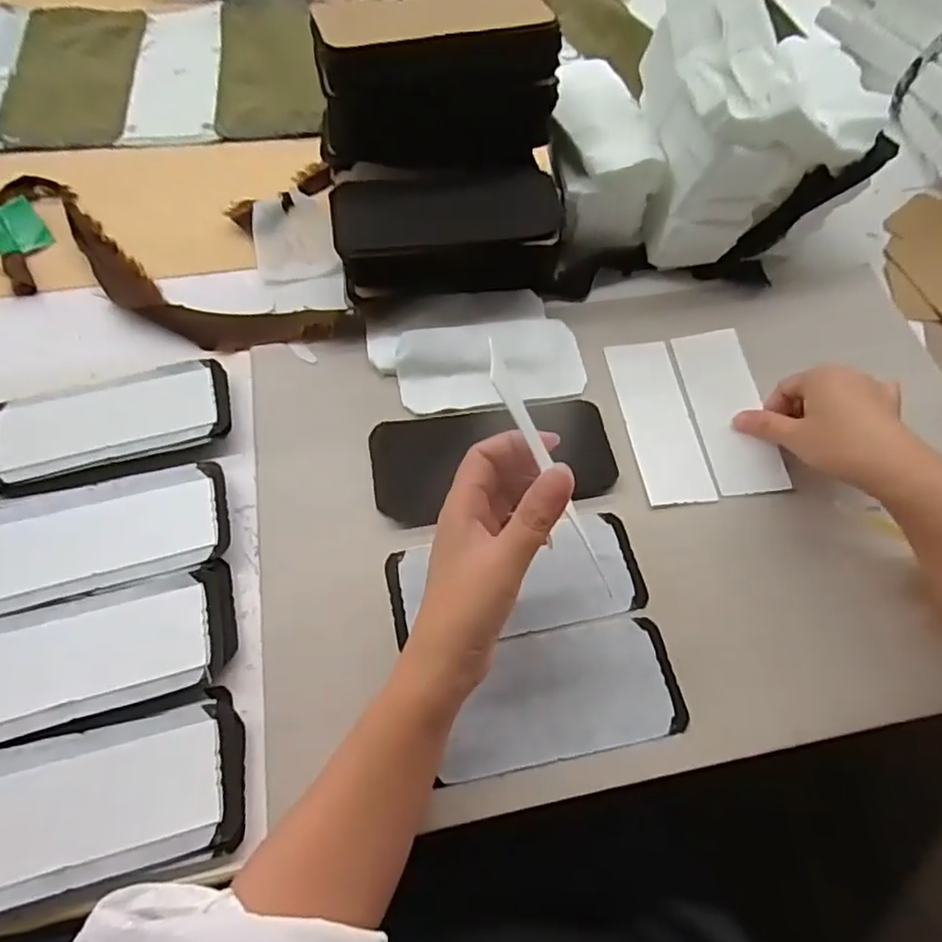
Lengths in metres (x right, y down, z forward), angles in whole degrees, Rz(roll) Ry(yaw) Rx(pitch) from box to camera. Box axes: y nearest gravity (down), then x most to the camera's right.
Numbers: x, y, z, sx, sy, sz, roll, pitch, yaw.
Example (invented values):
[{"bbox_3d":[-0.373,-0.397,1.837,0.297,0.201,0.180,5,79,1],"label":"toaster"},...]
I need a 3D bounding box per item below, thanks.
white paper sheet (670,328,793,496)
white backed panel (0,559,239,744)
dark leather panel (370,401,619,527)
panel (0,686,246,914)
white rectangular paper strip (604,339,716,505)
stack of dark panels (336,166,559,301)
[{"bbox_3d":[0.199,-0.049,0.472,0.052,0.004,0.143,-8,63,3],"label":"white paper sheet"},{"bbox_3d":[-0.231,0.111,0.368,0.172,0.022,0.074,-14,64,-9],"label":"white backed panel"},{"bbox_3d":[0.017,-0.009,0.450,0.175,0.008,0.080,-9,68,-4],"label":"dark leather panel"},{"bbox_3d":[-0.208,0.176,0.324,0.164,0.011,0.080,-11,64,-8],"label":"panel"},{"bbox_3d":[0.146,-0.040,0.476,0.052,0.004,0.144,-6,63,-5],"label":"white rectangular paper strip"},{"bbox_3d":[-0.015,-0.200,0.510,0.183,0.068,0.094,-5,63,-4],"label":"stack of dark panels"}]

